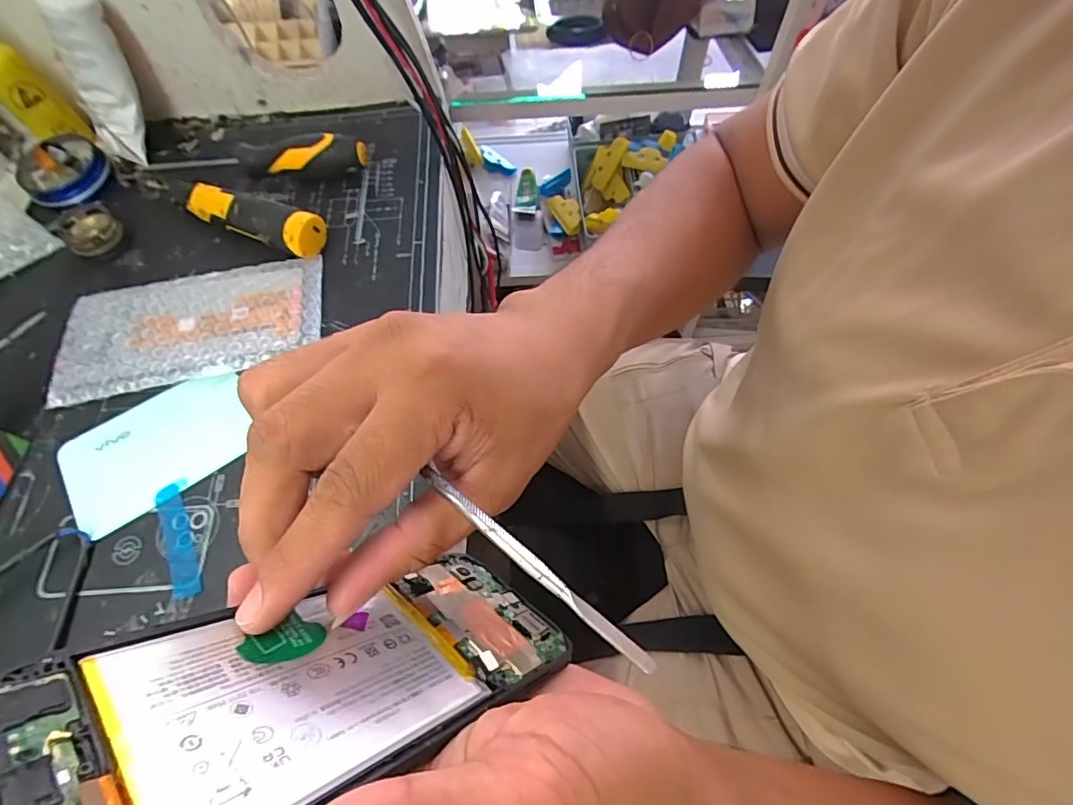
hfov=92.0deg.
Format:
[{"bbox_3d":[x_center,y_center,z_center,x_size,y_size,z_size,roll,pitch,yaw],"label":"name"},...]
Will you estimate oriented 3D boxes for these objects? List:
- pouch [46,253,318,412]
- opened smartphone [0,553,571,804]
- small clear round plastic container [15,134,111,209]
[{"bbox_3d":[-0.234,-0.053,0.355,0.170,0.009,0.089,-12,64,-5],"label":"pouch"},{"bbox_3d":[-0.055,0.082,0.163,0.069,0.160,0.005,28,102,33],"label":"opened smartphone"},{"bbox_3d":[-0.375,-0.184,0.411,0.059,0.025,0.050,-36,68,-15],"label":"small clear round plastic container"}]

